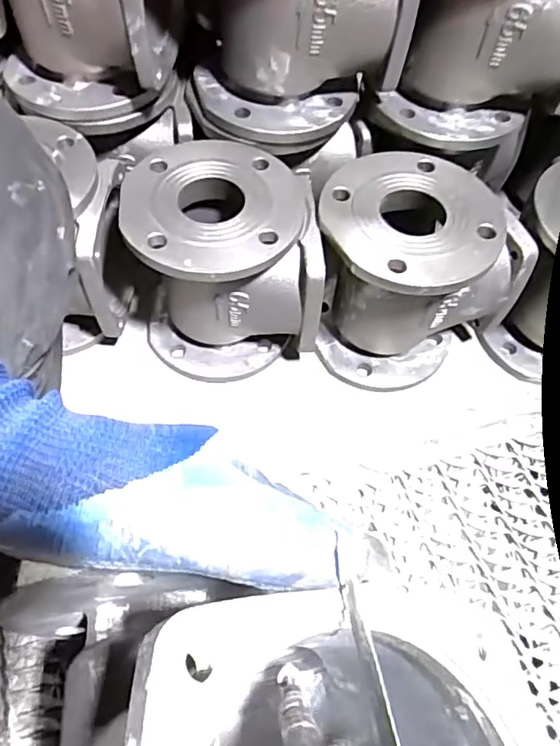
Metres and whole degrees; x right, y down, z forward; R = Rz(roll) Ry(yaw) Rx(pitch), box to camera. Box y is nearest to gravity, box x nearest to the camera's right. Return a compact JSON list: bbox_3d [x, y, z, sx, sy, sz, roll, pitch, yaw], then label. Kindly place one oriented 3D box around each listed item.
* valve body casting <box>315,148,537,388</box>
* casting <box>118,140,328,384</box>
[{"bbox_3d":[0.133,-0.108,0.647,0.185,0.201,0.175,1,58,-2],"label":"valve body casting"},{"bbox_3d":[-0.062,-0.116,0.646,0.181,0.202,0.176,-8,59,-7],"label":"casting"}]

